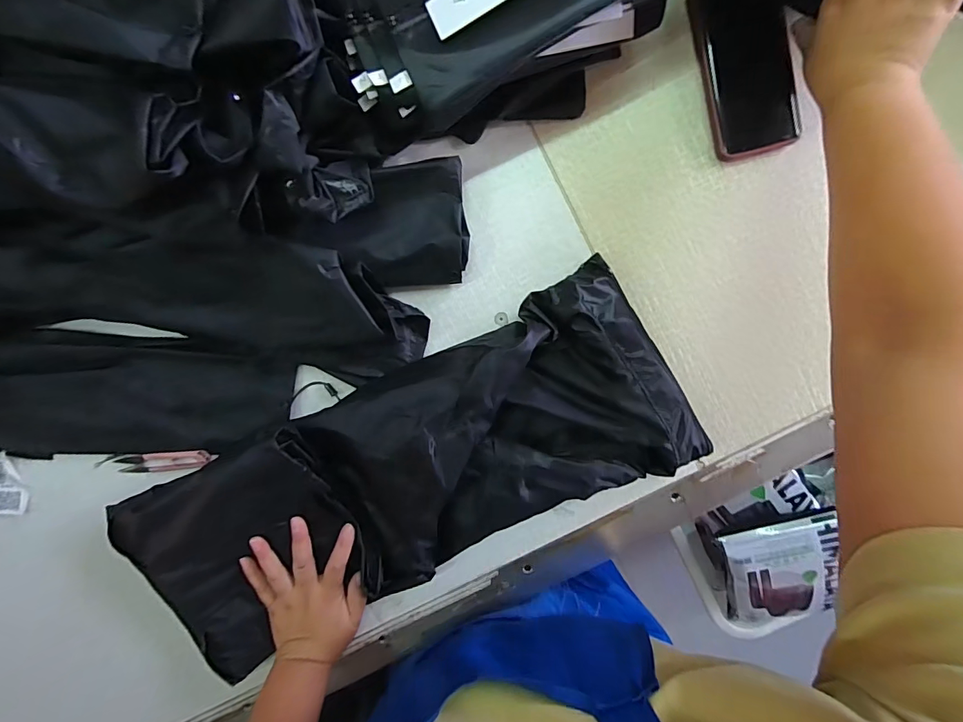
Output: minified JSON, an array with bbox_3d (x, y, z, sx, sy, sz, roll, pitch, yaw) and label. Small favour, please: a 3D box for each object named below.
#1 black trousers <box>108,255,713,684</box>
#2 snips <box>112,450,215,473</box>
[{"bbox_3d":[-0.080,0.119,0.433,0.561,0.058,0.222,-24,97,3],"label":"black trousers"},{"bbox_3d":[-0.339,0.109,0.470,0.105,0.010,0.019,-5,98,1],"label":"snips"}]

